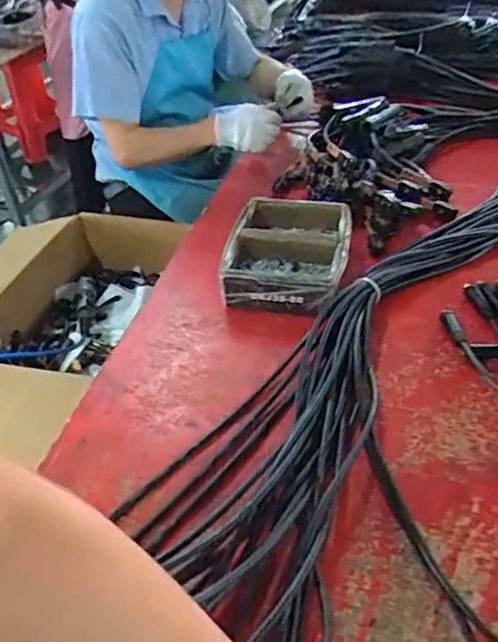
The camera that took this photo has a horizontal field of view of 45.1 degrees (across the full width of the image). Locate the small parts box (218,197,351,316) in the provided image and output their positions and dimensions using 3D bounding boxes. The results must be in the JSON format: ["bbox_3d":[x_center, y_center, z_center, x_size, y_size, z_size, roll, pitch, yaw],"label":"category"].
[{"bbox_3d":[0.067,-0.111,1.013,0.197,0.072,0.258,5,40,12],"label":"small parts box"}]

